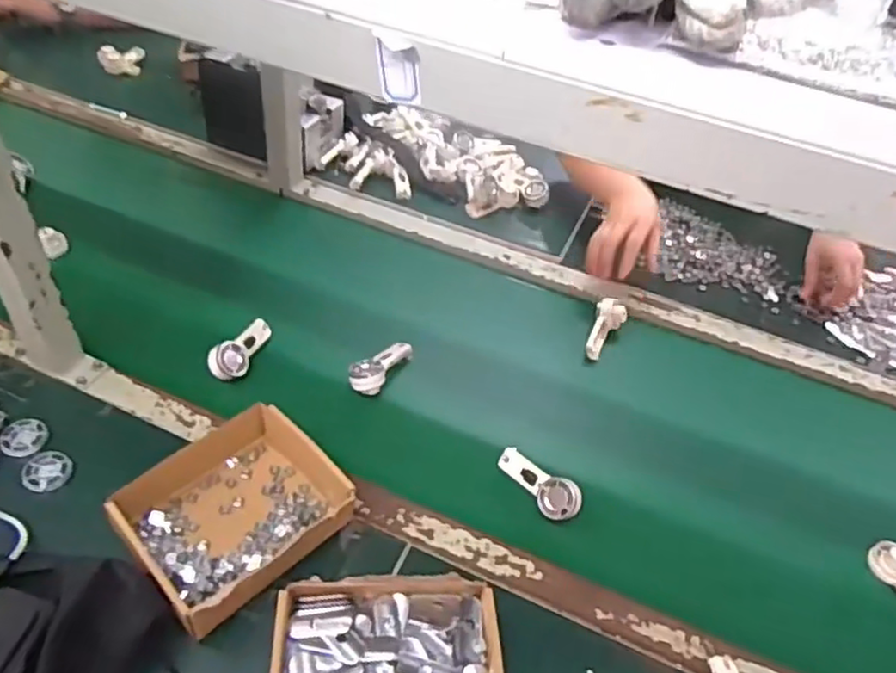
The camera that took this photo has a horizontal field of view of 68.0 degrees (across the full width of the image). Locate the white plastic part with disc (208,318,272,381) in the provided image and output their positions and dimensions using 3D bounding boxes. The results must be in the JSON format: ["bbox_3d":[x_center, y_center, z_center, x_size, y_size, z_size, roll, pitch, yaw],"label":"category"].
[{"bbox_3d":[-0.239,0.012,0.766,0.036,0.029,0.101,14,44,6],"label":"white plastic part with disc"}]

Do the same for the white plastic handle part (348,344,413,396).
[{"bbox_3d":[-0.074,0.037,0.772,0.035,0.032,0.094,36,50,26],"label":"white plastic handle part"}]

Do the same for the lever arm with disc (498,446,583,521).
[{"bbox_3d":[0.091,0.150,0.670,0.095,0.012,0.041,28,89,33],"label":"lever arm with disc"}]

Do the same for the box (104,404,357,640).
[{"bbox_3d":[-0.190,0.157,0.597,0.150,0.054,0.172,34,50,25],"label":"box"}]

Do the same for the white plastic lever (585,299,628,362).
[{"bbox_3d":[0.198,-0.007,0.851,0.038,0.026,0.085,25,72,17],"label":"white plastic lever"}]

